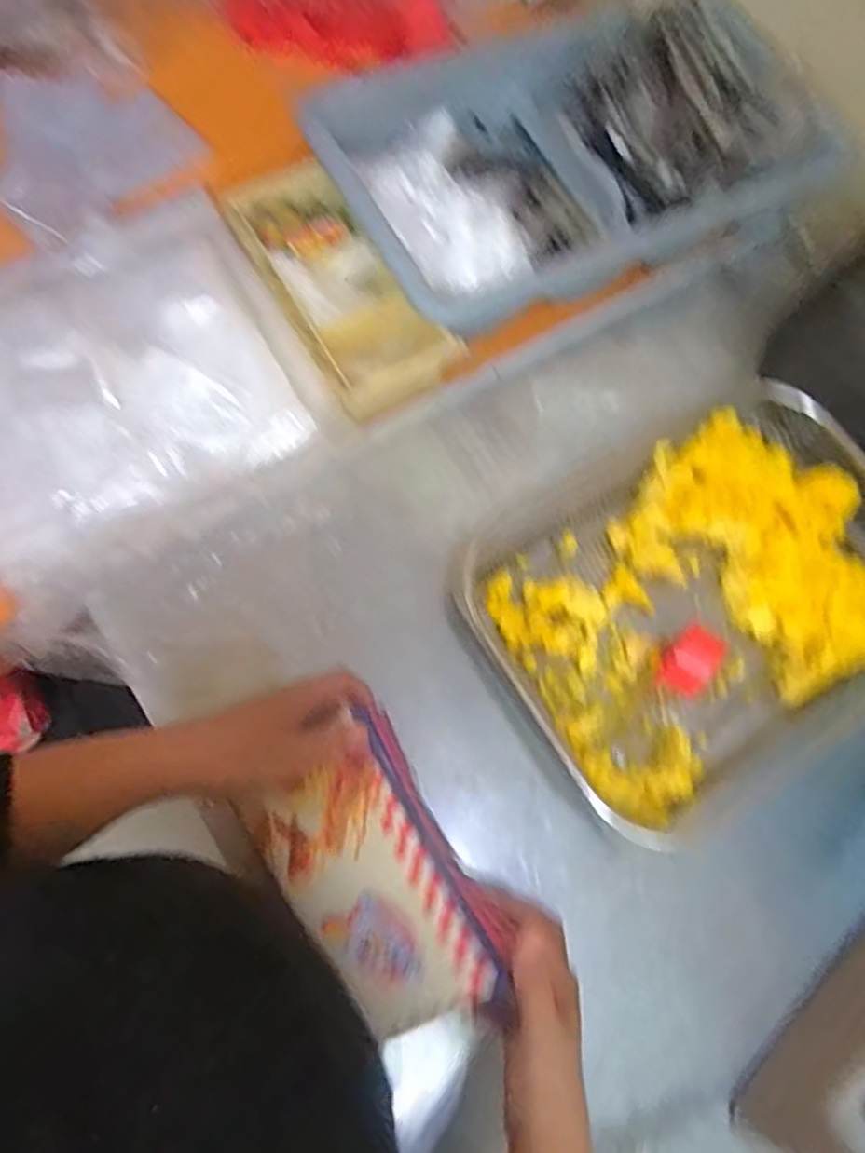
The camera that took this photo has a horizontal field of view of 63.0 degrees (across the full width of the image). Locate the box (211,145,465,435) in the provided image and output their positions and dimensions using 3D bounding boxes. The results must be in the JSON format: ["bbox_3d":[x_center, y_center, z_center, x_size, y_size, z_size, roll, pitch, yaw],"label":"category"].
[{"bbox_3d":[-0.087,-0.253,0.644,0.108,0.076,0.238,-32,78,-16],"label":"box"}]

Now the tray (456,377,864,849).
[{"bbox_3d":[0.225,0.019,0.567,0.353,0.049,0.287,-30,77,-15],"label":"tray"}]

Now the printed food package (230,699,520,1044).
[{"bbox_3d":[-0.036,0.186,0.427,0.113,0.052,0.180,-31,75,-10],"label":"printed food package"}]

